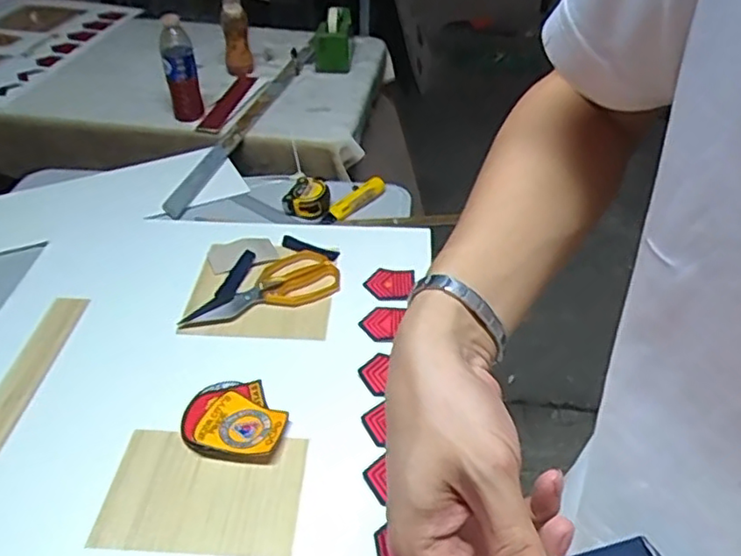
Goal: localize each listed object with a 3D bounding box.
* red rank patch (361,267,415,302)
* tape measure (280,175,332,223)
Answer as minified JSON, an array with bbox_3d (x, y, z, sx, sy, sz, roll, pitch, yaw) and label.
[{"bbox_3d":[0.029,0.009,0.915,0.072,0.009,0.068,2,43,-2],"label":"red rank patch"},{"bbox_3d":[-0.105,-0.131,1.064,0.076,0.032,0.089,-4,39,-2],"label":"tape measure"}]

